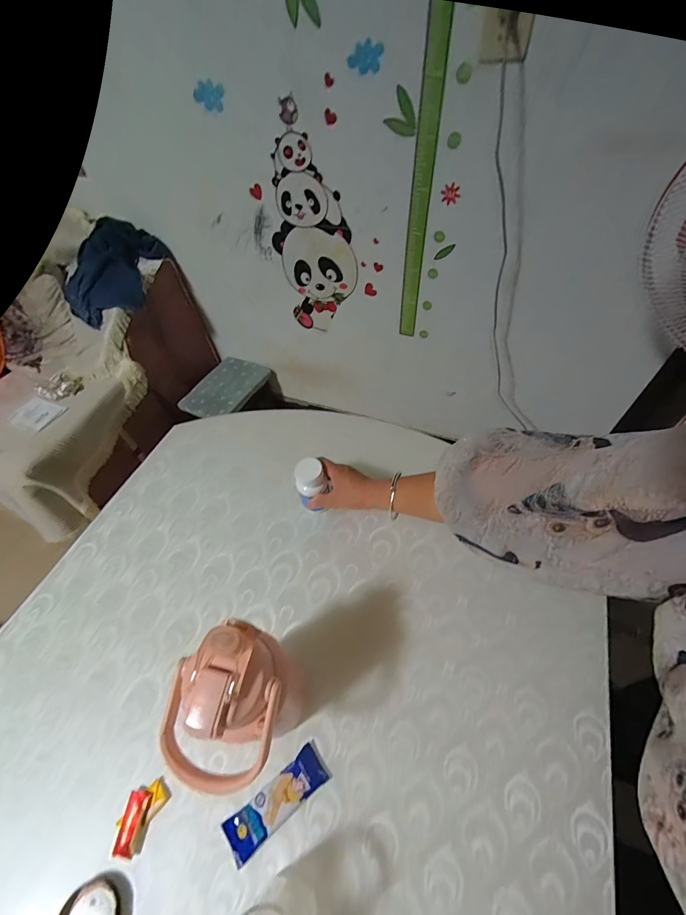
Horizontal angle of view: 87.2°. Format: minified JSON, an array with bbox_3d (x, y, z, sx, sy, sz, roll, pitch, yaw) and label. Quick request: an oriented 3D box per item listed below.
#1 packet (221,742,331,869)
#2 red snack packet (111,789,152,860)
[{"bbox_3d":[-0.077,0.398,0.417,0.122,0.015,0.041,-34,57,-19],"label":"packet"},{"bbox_3d":[-0.243,0.420,0.415,0.025,0.010,0.054,-2,53,4],"label":"red snack packet"}]

